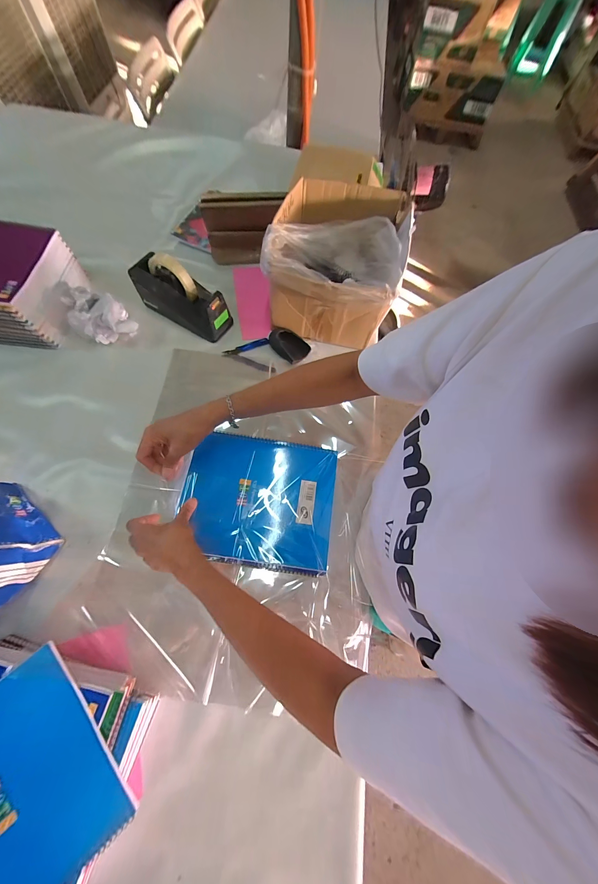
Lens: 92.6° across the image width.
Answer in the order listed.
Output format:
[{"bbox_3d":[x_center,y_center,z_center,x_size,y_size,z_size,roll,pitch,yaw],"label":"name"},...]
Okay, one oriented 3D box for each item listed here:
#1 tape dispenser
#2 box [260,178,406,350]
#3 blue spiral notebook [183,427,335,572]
[{"bbox_3d":[-0.254,-0.311,0.616,0.192,0.125,0.068,26,70,5],"label":"tape dispenser"},{"bbox_3d":[0.080,-0.400,0.636,0.261,0.169,0.306,11,70,0],"label":"box"},{"bbox_3d":[-0.065,0.092,0.469,0.239,0.018,0.204,8,70,1],"label":"blue spiral notebook"}]

